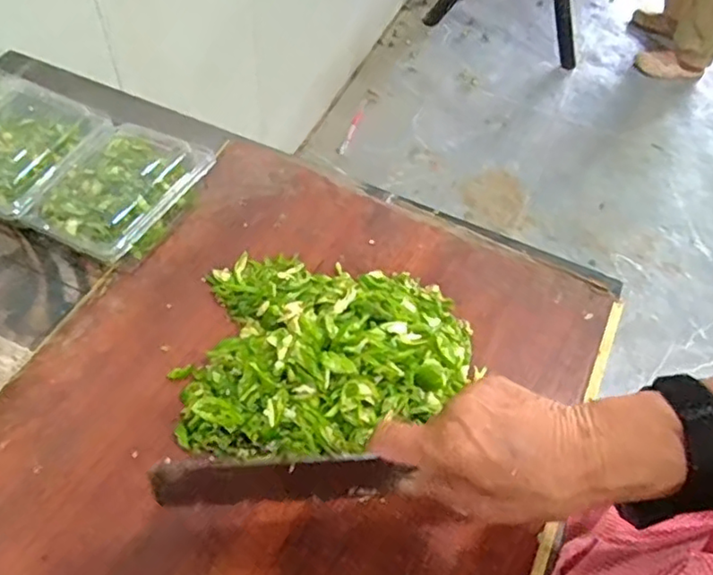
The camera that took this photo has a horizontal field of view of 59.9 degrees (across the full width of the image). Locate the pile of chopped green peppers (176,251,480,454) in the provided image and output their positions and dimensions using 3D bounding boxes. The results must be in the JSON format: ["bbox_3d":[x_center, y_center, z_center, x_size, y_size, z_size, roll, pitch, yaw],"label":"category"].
[{"bbox_3d":[-0.019,0.043,0.471,0.213,0.039,0.170,7,54,1],"label":"pile of chopped green peppers"}]

